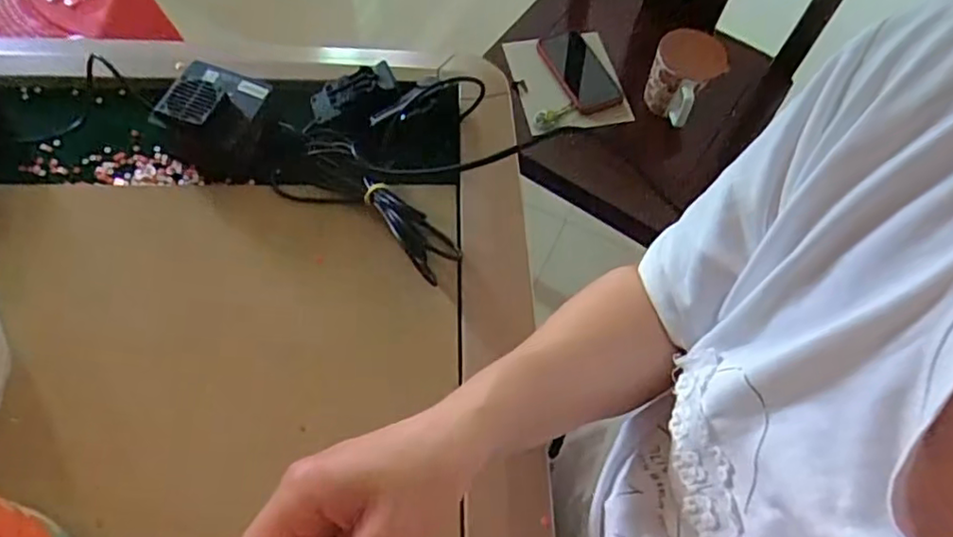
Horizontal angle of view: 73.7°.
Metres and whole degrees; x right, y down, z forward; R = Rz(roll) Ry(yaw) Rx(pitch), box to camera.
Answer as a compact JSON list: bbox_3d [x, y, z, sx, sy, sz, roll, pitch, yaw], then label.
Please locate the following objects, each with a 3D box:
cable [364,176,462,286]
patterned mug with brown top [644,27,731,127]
[{"bbox_3d":[-0.051,-0.039,0.492,0.039,0.034,0.103,-33,69,-17],"label":"cable"},{"bbox_3d":[0.309,-0.288,0.953,0.093,0.092,0.099,38,68,16],"label":"patterned mug with brown top"}]

